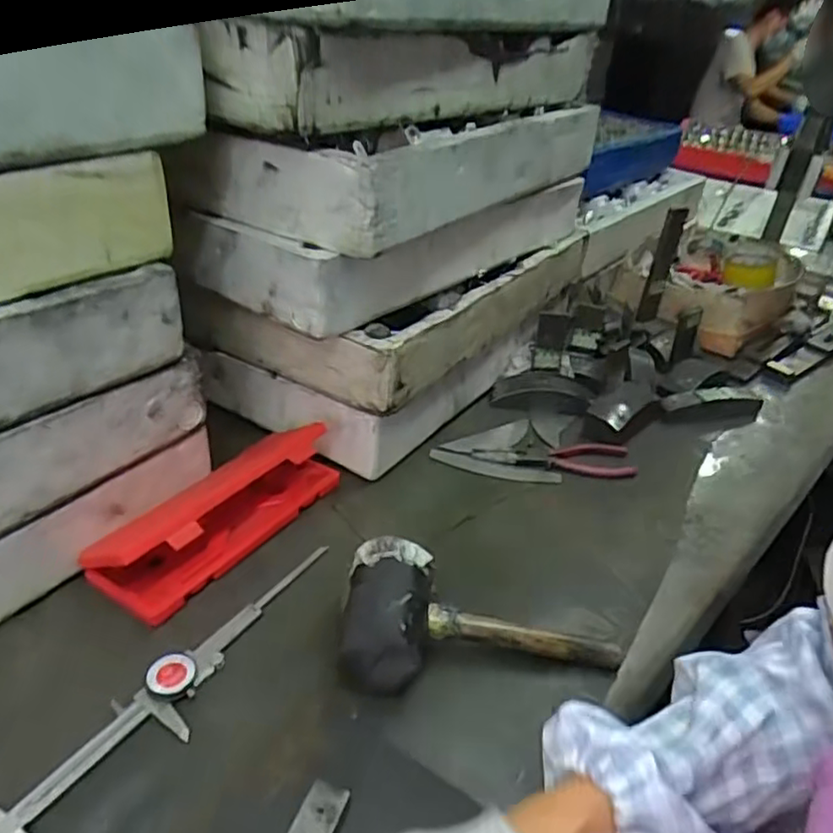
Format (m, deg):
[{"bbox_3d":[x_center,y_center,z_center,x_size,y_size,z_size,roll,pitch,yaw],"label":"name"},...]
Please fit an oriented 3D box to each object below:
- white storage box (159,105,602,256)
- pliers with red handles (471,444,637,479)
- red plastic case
[{"bbox_3d":[0.011,-0.319,0.799,0.234,0.089,0.565,24,37,26],"label":"white storage box"},{"bbox_3d":[0.168,0.048,0.809,0.196,0.010,0.061,2,33,-6],"label":"pliers with red handles"},{"bbox_3d":[-0.188,0.081,0.649,0.096,0.067,0.253,23,36,24],"label":"red plastic case"}]

